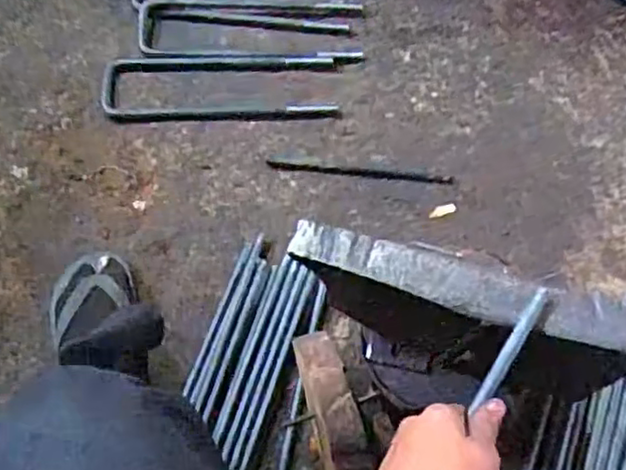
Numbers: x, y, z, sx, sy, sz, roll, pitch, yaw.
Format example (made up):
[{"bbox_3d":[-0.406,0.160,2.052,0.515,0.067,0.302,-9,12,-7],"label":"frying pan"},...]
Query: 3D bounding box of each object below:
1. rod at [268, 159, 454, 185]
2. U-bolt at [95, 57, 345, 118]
[{"bbox_3d":[0.072,-0.095,1.006,0.274,0.008,0.016,5,64,0],"label":"rod"},{"bbox_3d":[-0.146,-0.236,1.060,0.360,0.013,0.119,-2,64,-4],"label":"U-bolt"}]

